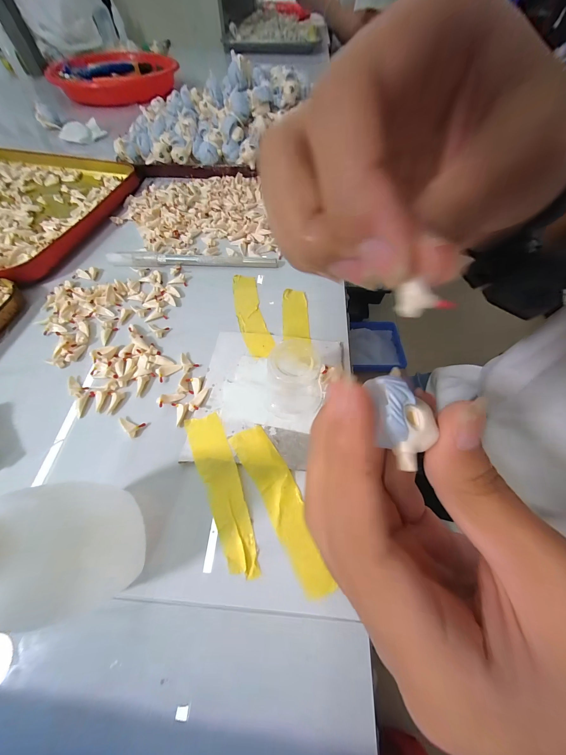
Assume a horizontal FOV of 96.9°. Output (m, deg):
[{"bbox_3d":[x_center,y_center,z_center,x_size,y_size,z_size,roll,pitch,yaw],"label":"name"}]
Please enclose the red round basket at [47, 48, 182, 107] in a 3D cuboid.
[{"bbox_3d":[-0.306,-0.576,0.471,0.204,0.036,0.240,-7,60,-4],"label":"red round basket"}]

